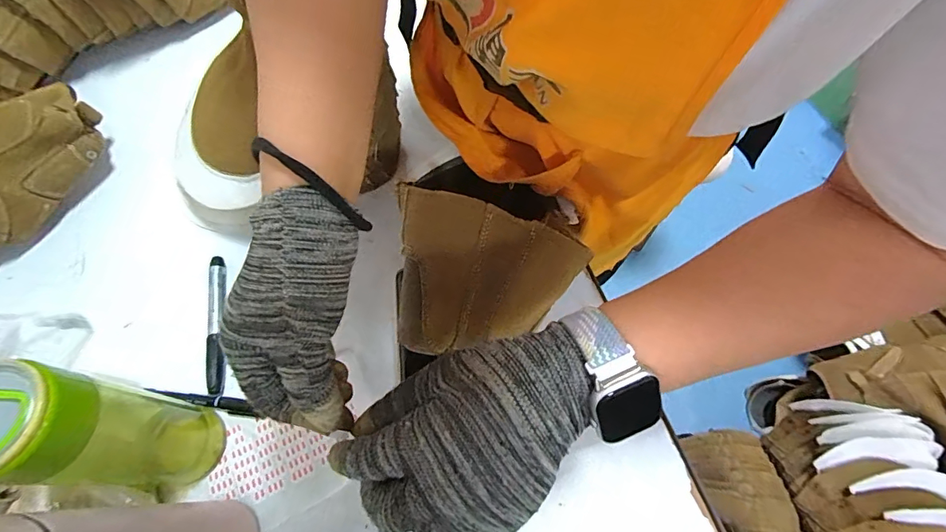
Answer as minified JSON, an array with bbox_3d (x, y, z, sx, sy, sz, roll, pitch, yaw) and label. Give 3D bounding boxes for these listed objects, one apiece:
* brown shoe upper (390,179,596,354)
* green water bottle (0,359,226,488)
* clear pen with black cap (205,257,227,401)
[{"bbox_3d":[0.003,0.012,0.375,0.150,0.071,0.108,15,67,9],"label":"brown shoe upper"},{"bbox_3d":[-0.249,0.115,0.321,0.065,0.181,0.065,0,66,3],"label":"green water bottle"},{"bbox_3d":[-0.244,0.054,0.446,0.014,0.015,0.138,-14,66,-4],"label":"clear pen with black cap"}]

